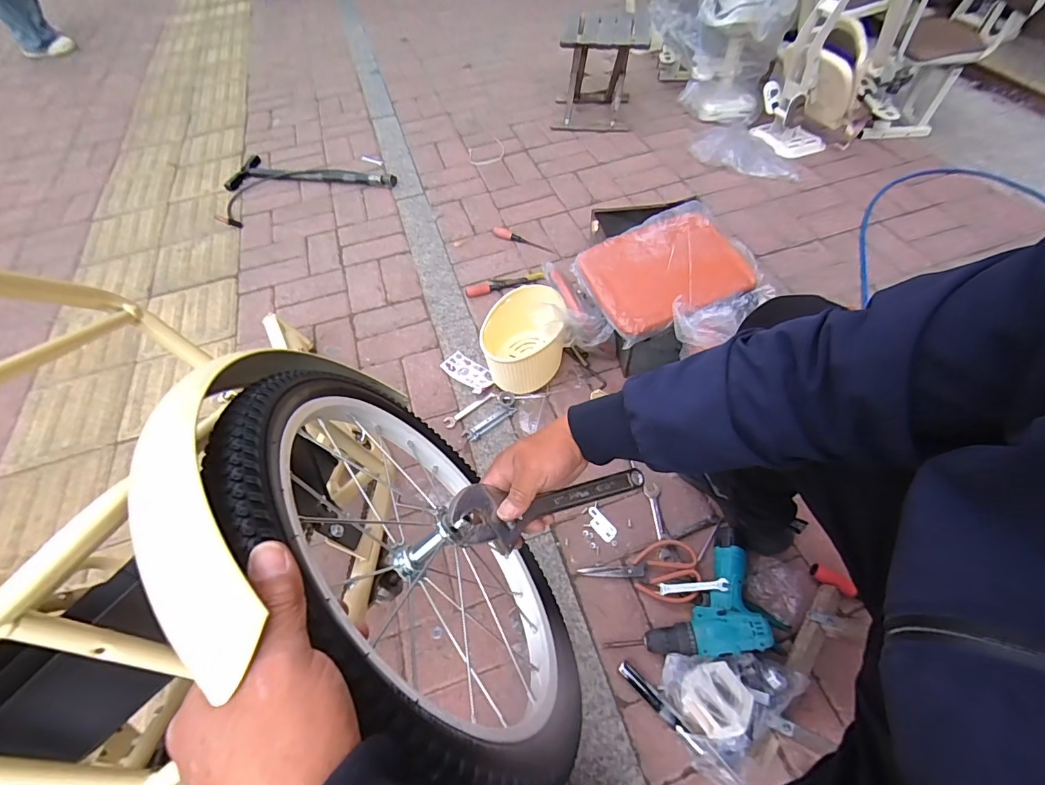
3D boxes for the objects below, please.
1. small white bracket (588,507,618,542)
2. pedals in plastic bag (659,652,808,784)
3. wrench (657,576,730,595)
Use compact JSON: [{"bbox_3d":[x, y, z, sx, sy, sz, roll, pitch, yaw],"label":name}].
[{"bbox_3d":[0.148,0.251,0.848,0.031,0.010,0.067,-36,61,-20],"label":"small white bracket"},{"bbox_3d":[0.298,0.451,0.665,0.162,0.047,0.185,38,65,25],"label":"pedals in plastic bag"},{"bbox_3d":[0.285,0.324,0.745,0.109,0.010,0.020,-13,52,19],"label":"wrench"}]

